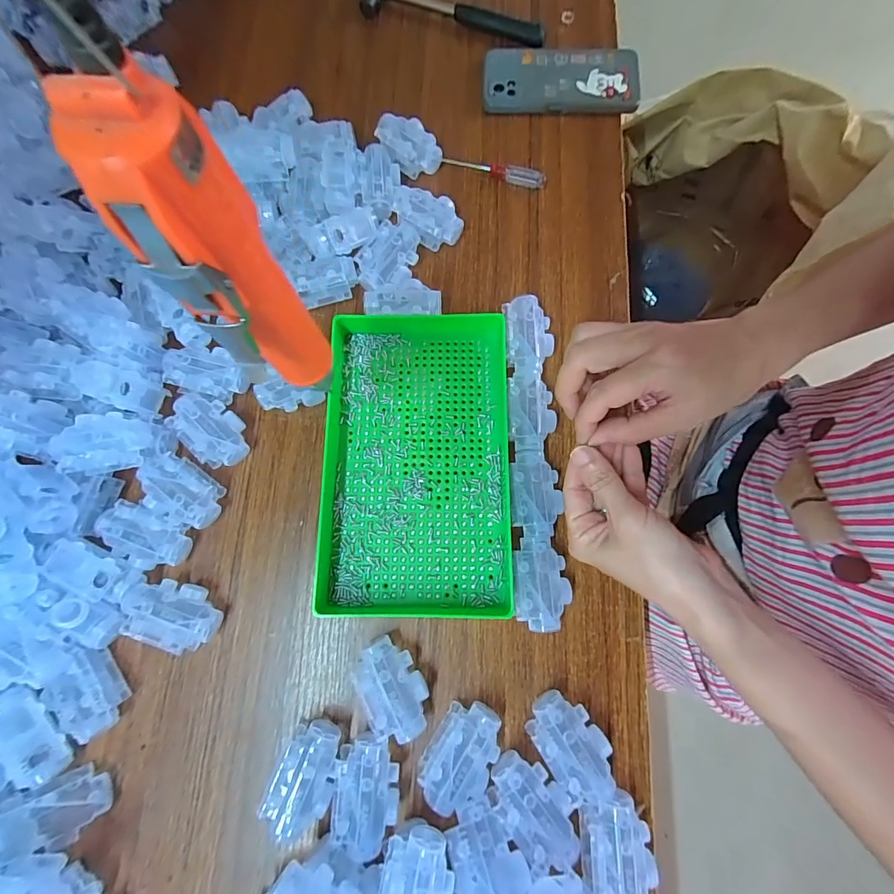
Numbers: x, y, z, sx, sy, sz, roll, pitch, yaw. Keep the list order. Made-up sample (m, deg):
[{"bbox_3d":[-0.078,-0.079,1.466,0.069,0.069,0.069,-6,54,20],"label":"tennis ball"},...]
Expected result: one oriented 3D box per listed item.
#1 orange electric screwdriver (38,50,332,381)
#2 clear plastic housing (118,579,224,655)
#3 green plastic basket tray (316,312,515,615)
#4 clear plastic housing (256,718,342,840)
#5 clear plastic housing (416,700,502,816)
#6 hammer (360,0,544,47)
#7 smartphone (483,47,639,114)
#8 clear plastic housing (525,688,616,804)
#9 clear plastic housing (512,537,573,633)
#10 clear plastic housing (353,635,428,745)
[{"bbox_3d":[-0.084,-0.064,0.174,0.041,0.152,0.035,-33,79,-7],"label":"orange electric screwdriver"},{"bbox_3d":[-0.217,0.131,0.331,0.070,0.030,0.044,16,78,3],"label":"clear plastic housing"},{"bbox_3d":[-0.026,0.010,0.350,0.156,0.032,0.246,0,77,0],"label":"green plastic basket tray"},{"bbox_3d":[-0.101,0.238,0.300,0.043,0.029,0.067,20,78,4],"label":"clear plastic housing"},{"bbox_3d":[0.011,0.223,0.304,0.046,0.030,0.066,29,79,6],"label":"clear plastic housing"},{"bbox_3d":[0.008,-0.490,0.469,0.208,0.027,0.057,16,78,4],"label":"hammer"},{"bbox_3d":[0.121,-0.395,0.445,0.159,0.007,0.077,3,83,4],"label":"smartphone"},{"bbox_3d":[0.091,0.216,0.304,0.044,0.028,0.066,-37,80,-8],"label":"clear plastic housing"},{"bbox_3d":[0.074,0.107,0.330,0.045,0.029,0.068,-1,77,0],"label":"clear plastic housing"},{"bbox_3d":[-0.041,0.181,0.315,0.043,0.030,0.067,-27,79,-6],"label":"clear plastic housing"}]

